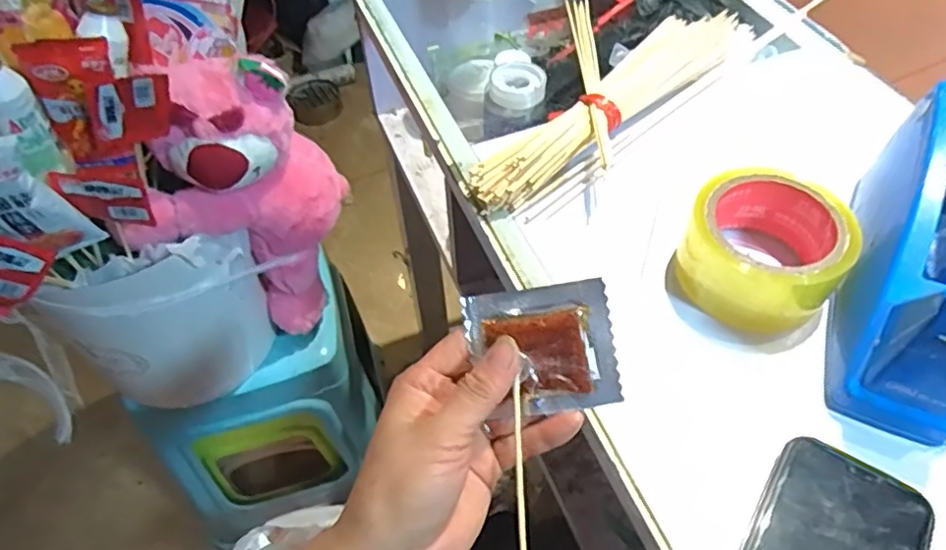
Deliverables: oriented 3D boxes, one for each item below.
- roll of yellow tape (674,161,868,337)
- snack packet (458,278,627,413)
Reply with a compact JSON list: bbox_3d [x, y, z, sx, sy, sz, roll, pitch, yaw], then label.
[{"bbox_3d":[0.194,-0.017,0.420,0.098,0.052,0.095,-1,53,1],"label":"roll of yellow tape"},{"bbox_3d":[0.031,0.035,0.299,0.068,0.009,0.058,-9,82,16],"label":"snack packet"}]

